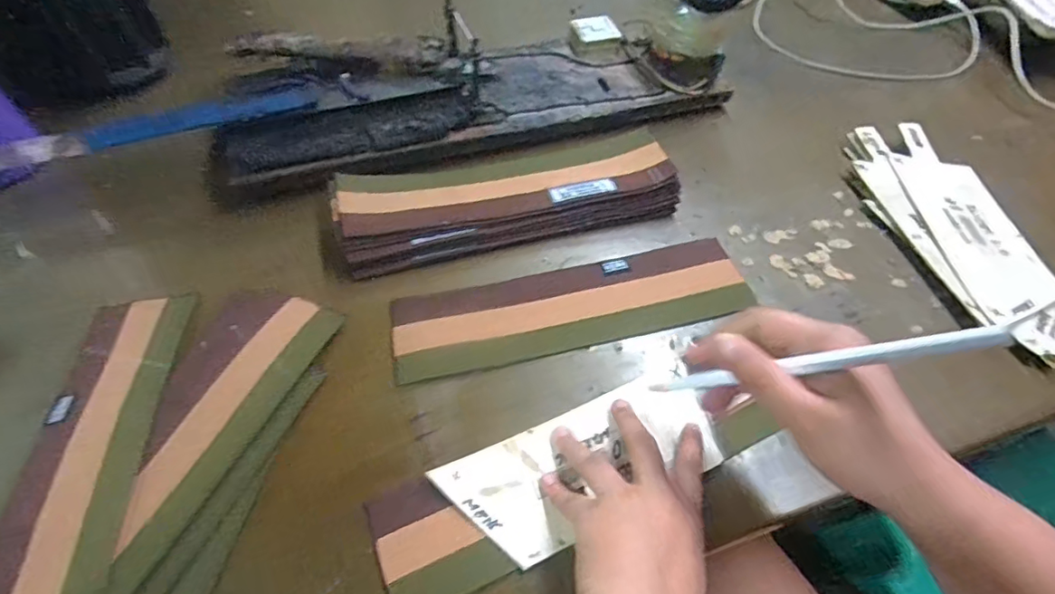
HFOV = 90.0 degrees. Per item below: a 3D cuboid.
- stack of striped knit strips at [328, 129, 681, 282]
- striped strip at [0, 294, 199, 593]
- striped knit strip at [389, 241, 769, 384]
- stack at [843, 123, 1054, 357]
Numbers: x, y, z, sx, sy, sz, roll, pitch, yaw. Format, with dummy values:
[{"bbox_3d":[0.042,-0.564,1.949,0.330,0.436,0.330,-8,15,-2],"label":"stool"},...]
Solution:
[{"bbox_3d":[-0.015,-0.084,0.471,0.293,0.037,0.082,-12,55,-9],"label":"stack of striped knit strips"},{"bbox_3d":[-0.284,0.114,0.334,0.078,0.009,0.279,-4,54,-3],"label":"striped strip"},{"bbox_3d":[0.037,0.006,0.429,0.287,0.006,0.078,-12,57,-10],"label":"striped knit strip"},{"bbox_3d":[0.377,-0.064,0.472,0.102,0.017,0.249,-4,54,-4],"label":"stack"}]

